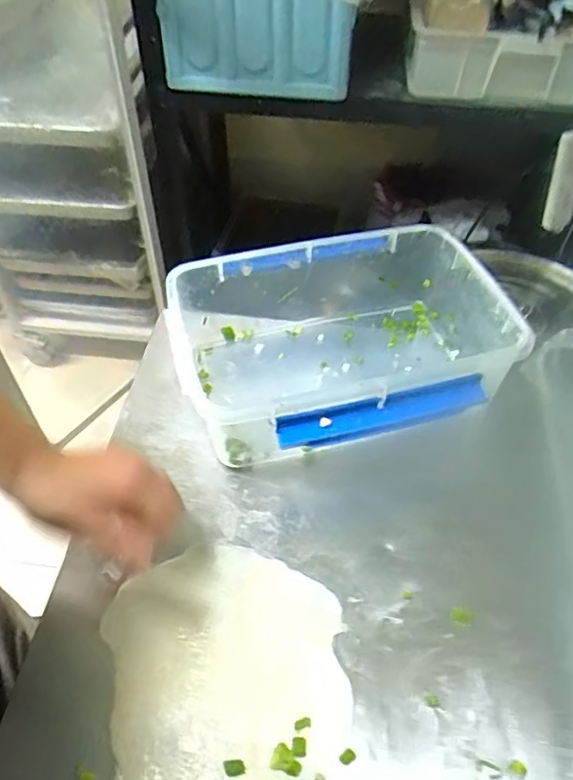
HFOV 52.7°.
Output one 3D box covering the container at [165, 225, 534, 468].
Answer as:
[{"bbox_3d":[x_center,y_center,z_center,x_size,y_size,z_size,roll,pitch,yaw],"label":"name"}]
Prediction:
[{"bbox_3d":[0.050,-0.043,0.559,0.298,0.099,0.223,-9,51,-9],"label":"container"}]

